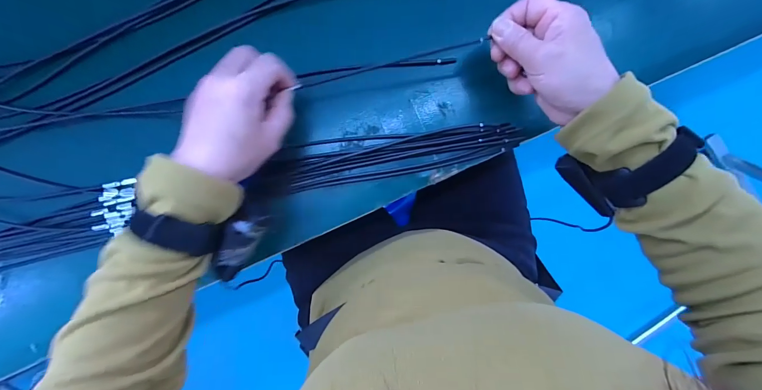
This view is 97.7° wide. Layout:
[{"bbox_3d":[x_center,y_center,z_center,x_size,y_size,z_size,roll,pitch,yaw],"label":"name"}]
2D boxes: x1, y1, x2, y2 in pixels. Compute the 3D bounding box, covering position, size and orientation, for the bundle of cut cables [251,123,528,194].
[{"bbox_3d":[0.008,-0.044,0.351,0.271,0.026,0.048,-10,94,1],"label":"bundle of cut cables"}]

